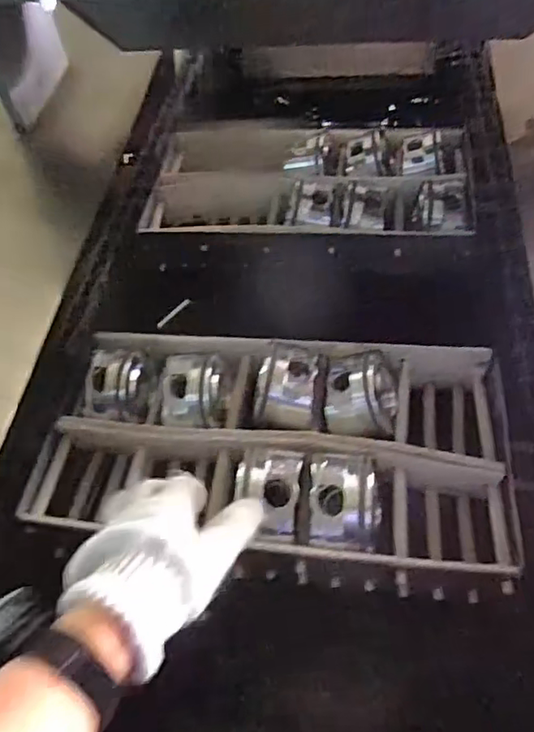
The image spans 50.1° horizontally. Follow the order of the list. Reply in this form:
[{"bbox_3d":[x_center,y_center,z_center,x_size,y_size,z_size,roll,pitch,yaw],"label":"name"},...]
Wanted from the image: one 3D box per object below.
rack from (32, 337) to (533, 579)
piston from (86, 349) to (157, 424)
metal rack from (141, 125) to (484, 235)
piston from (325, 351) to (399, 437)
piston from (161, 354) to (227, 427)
[{"bbox_3d":[0.005,0.075,0.544,0.420,0.123,0.257,8,50,6],"label":"rack"},{"bbox_3d":[-0.144,0.020,0.574,0.046,0.072,0.059,-2,-11,31],"label":"piston"},{"bbox_3d":[0.047,-0.254,0.779,0.432,0.080,0.228,0,51,15],"label":"metal rack"},{"bbox_3d":[0.091,0.022,0.546,0.069,0.061,0.073,3,22,6],"label":"piston"},{"bbox_3d":[-0.070,0.024,0.557,0.060,0.061,0.077,0,22,-3],"label":"piston"}]

